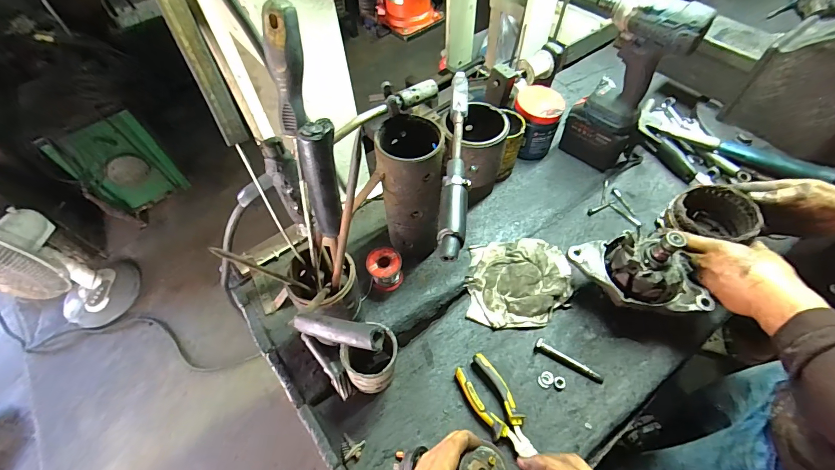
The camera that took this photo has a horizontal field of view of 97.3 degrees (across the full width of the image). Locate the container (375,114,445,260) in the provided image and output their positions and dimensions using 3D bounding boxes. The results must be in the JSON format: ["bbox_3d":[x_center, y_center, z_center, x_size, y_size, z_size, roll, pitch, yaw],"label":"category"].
[{"bbox_3d":[-0.005,-0.059,0.551,0.083,0.217,0.096,1,56,3],"label":"container"}]

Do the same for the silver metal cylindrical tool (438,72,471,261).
[{"bbox_3d":[0.048,-0.096,0.436,0.029,0.029,0.269,5,57,6],"label":"silver metal cylindrical tool"}]

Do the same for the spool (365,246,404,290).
[{"bbox_3d":[-0.051,0.054,0.588,0.052,0.054,0.050,-1,56,2],"label":"spool"}]

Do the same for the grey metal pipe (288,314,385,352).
[{"bbox_3d":[-0.066,0.075,0.288,0.085,0.015,0.018,3,54,28],"label":"grey metal pipe"}]

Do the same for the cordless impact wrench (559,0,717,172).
[{"bbox_3d":[0.323,-0.280,0.675,0.068,0.314,0.243,-33,61,-18],"label":"cordless impact wrench"}]

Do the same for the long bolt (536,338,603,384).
[{"bbox_3d":[0.220,0.182,0.533,0.099,0.014,0.014,29,62,20],"label":"long bolt"}]

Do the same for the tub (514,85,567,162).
[{"bbox_3d":[0.231,-0.217,0.727,0.088,0.121,0.101,14,58,12],"label":"tub"}]

